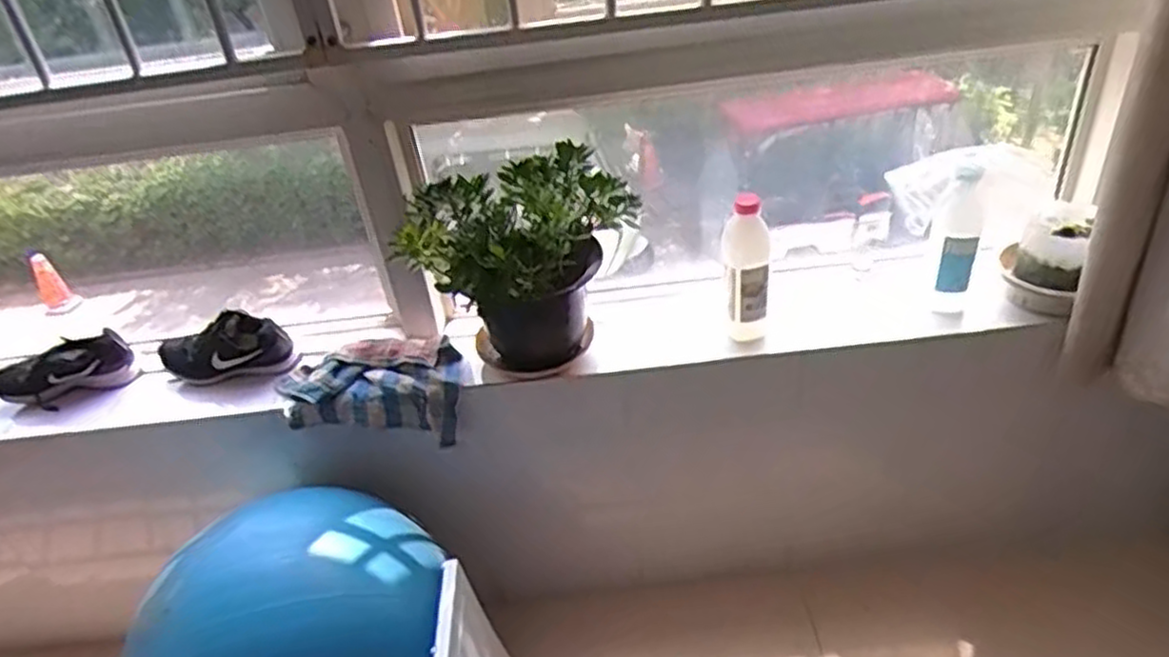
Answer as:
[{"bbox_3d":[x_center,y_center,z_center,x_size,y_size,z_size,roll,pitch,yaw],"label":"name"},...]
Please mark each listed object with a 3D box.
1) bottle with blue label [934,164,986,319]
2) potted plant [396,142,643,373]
[{"bbox_3d":[0.592,-0.150,1.186,0.052,0.209,0.047,11,37,22],"label":"bottle with blue label"},{"bbox_3d":[-0.116,-0.095,1.237,0.280,0.316,0.294,21,42,33],"label":"potted plant"}]

